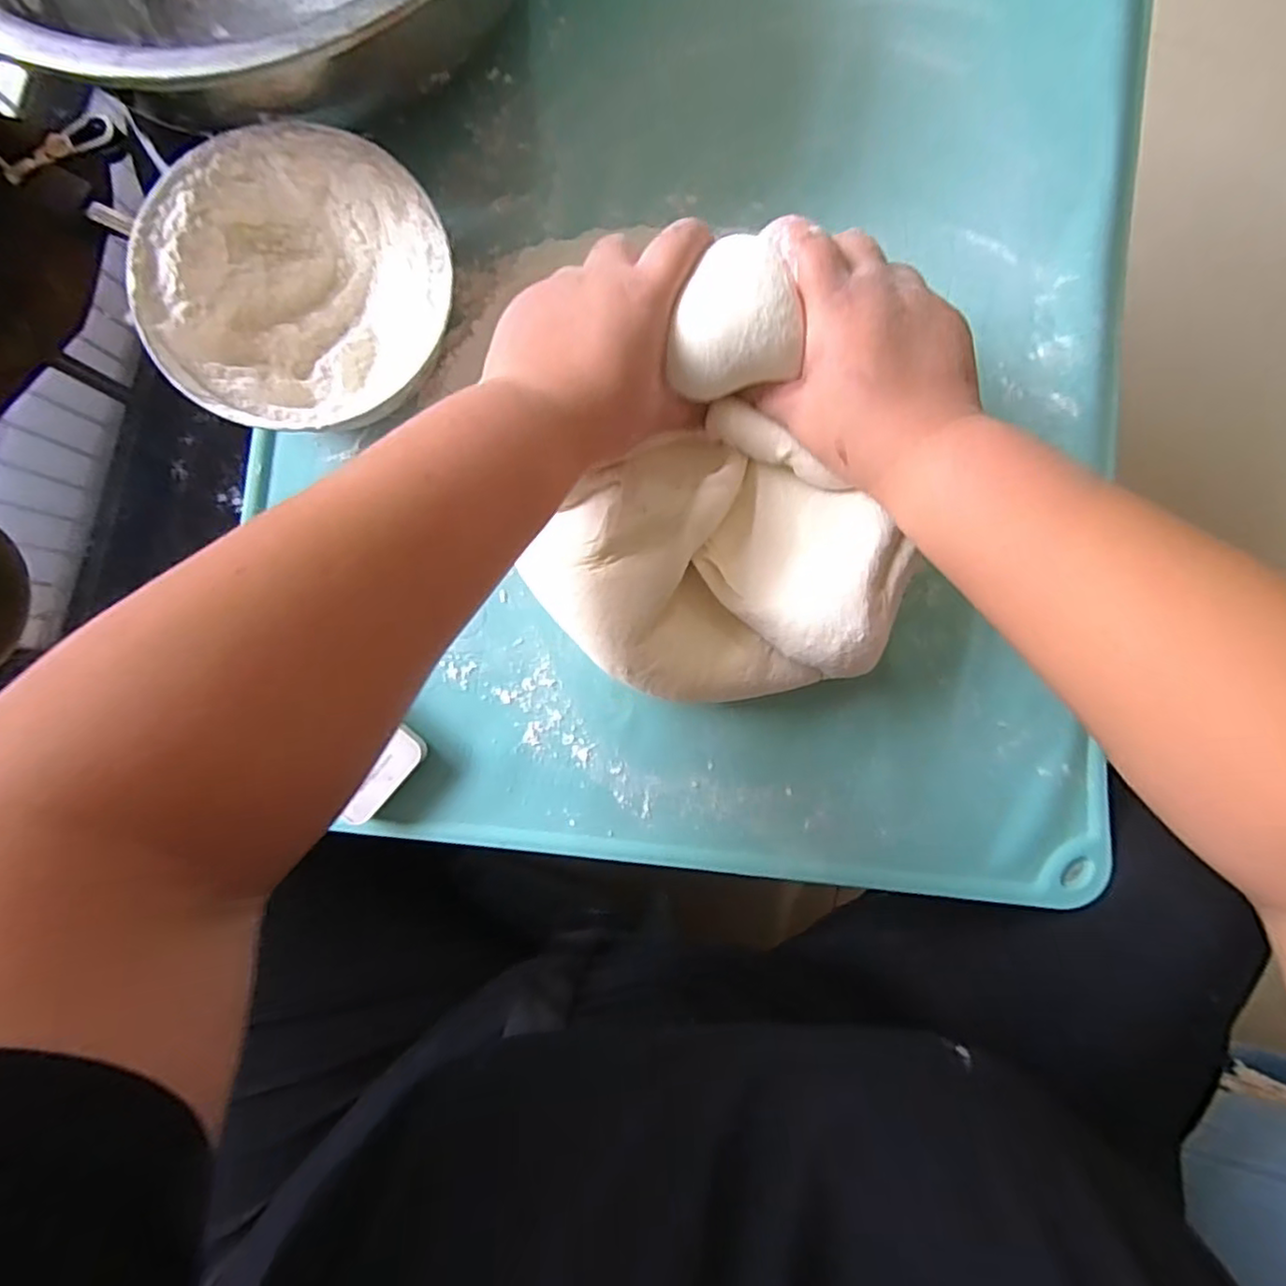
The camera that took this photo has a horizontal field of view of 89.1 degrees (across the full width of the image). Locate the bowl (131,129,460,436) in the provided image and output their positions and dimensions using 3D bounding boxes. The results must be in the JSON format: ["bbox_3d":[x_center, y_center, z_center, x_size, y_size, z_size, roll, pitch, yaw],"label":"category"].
[{"bbox_3d":[-0.167,-0.175,0.335,0.138,0.059,0.133,0,88,-1],"label":"bowl"}]

